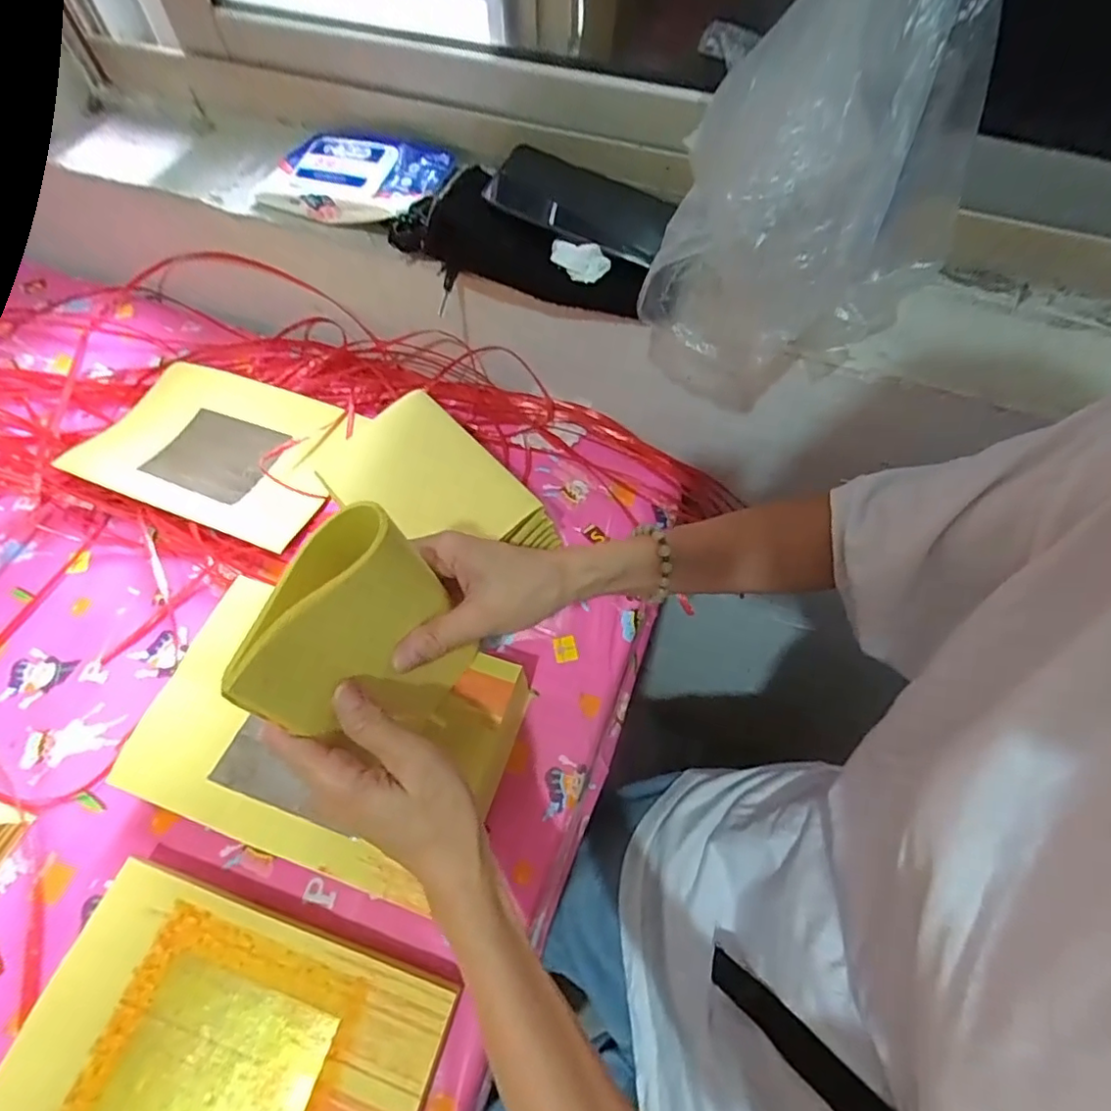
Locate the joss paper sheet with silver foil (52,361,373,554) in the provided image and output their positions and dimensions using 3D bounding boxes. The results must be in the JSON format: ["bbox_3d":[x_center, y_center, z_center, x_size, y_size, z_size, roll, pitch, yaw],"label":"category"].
[{"bbox_3d":[-0.317,-0.107,0.549,0.251,0.025,0.157,18,62,11],"label":"joss paper sheet with silver foil"}]

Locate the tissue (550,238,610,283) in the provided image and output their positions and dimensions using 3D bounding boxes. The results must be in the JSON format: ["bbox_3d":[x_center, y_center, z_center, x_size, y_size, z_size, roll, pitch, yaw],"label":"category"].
[{"bbox_3d":[0.018,-0.232,0.463,0.047,0.013,0.030,38,97,8],"label":"tissue"}]

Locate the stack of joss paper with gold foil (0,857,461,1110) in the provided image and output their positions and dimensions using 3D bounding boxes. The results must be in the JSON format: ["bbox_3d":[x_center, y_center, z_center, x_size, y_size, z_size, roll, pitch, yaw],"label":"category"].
[{"bbox_3d":[-0.191,0.298,0.333,0.227,0.025,0.161,15,61,9],"label":"stack of joss paper with gold foil"}]

